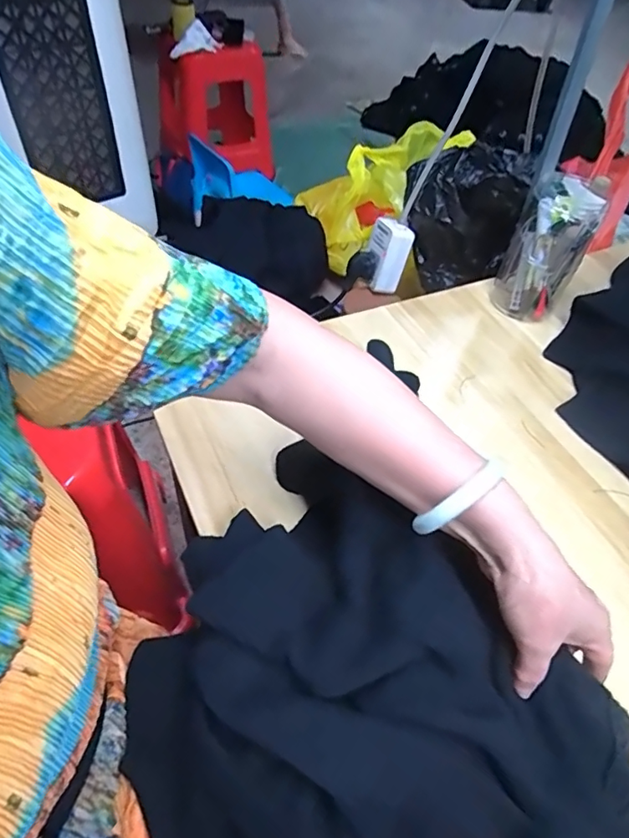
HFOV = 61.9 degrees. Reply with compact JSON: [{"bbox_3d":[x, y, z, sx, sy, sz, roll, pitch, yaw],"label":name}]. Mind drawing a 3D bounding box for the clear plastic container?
[{"bbox_3d":[0.277,-0.202,0.630,0.082,0.148,0.088,28,56,15],"label":"clear plastic container"}]

